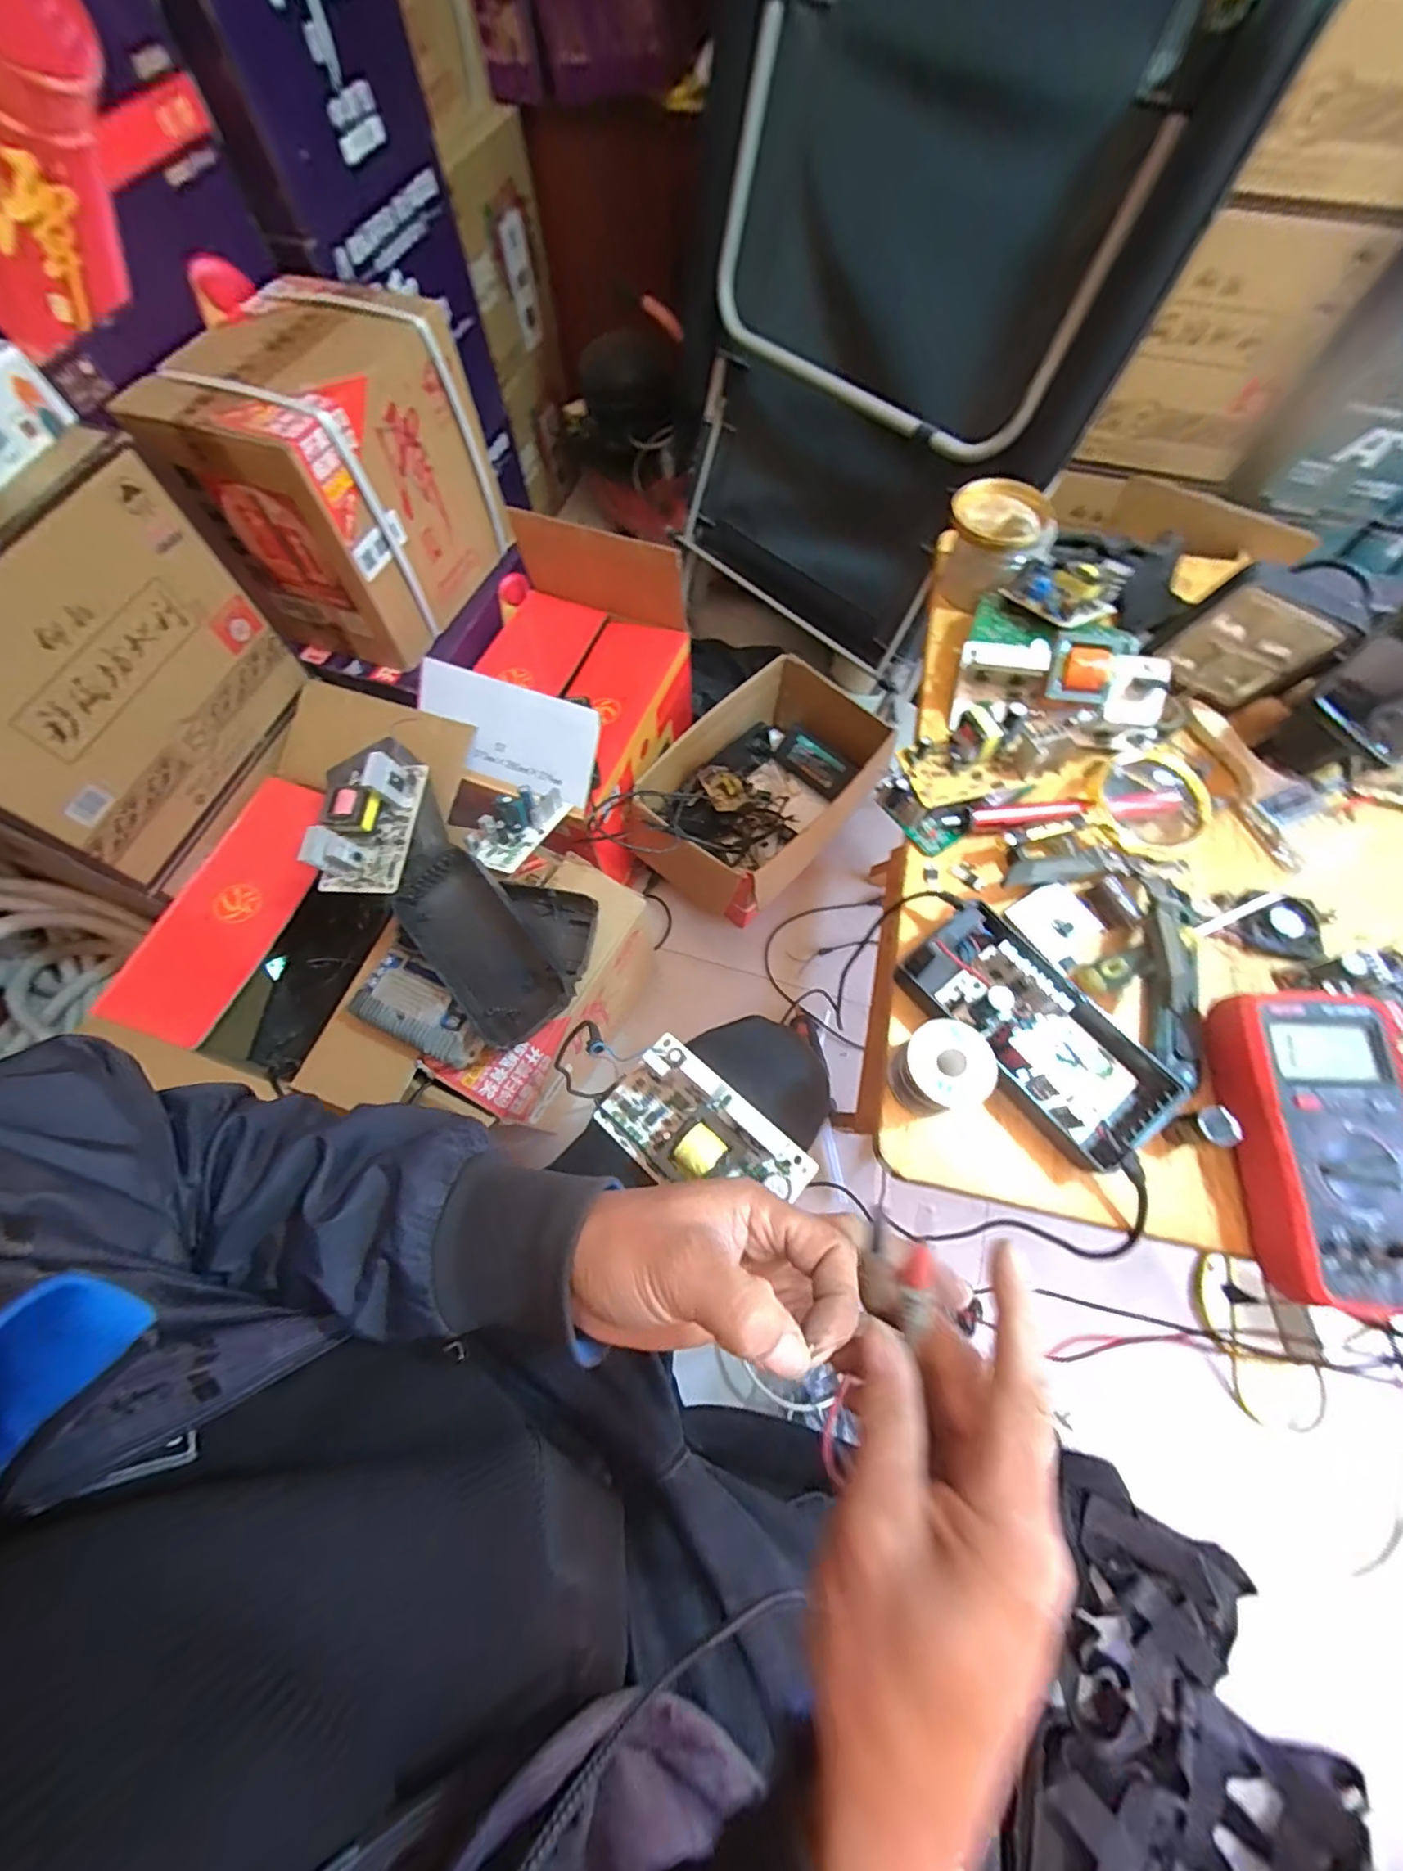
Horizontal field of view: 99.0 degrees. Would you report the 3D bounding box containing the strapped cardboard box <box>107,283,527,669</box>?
[{"bbox_3d":[-0.451,-0.589,0.794,0.205,0.293,0.344,21,69,9],"label":"strapped cardboard box"}]

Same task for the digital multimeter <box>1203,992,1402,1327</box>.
[{"bbox_3d":[0.384,0.129,0.372,0.097,0.041,0.183,5,67,2],"label":"digital multimeter"}]

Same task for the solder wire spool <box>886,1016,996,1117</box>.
[{"bbox_3d":[0.157,0.089,0.398,0.050,0.054,0.053,0,67,0],"label":"solder wire spool"}]

